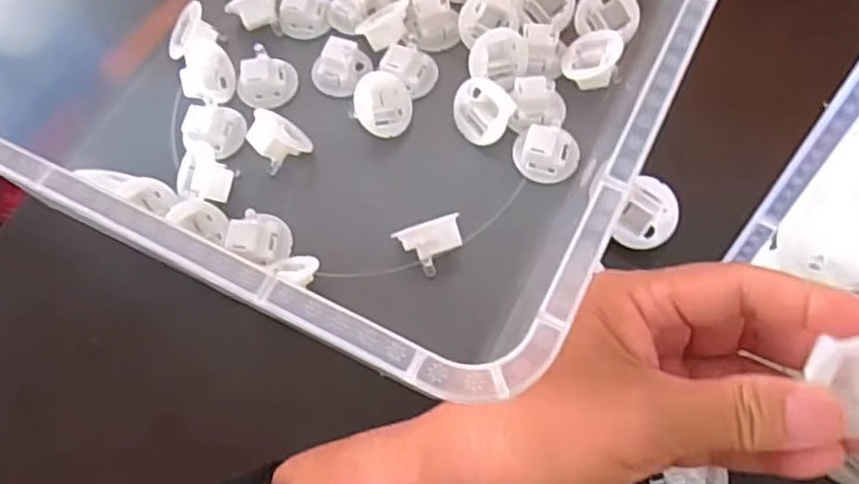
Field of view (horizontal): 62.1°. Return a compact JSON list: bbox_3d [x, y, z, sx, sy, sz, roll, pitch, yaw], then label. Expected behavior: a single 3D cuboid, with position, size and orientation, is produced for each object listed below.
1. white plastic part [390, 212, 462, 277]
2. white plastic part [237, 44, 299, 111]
[{"bbox_3d":[0.001,0.001,0.330,0.030,0.023,0.018,-20,66,-7],"label":"white plastic part"},{"bbox_3d":[-0.089,-0.086,0.386,0.030,0.015,0.029,34,86,-23],"label":"white plastic part"}]

